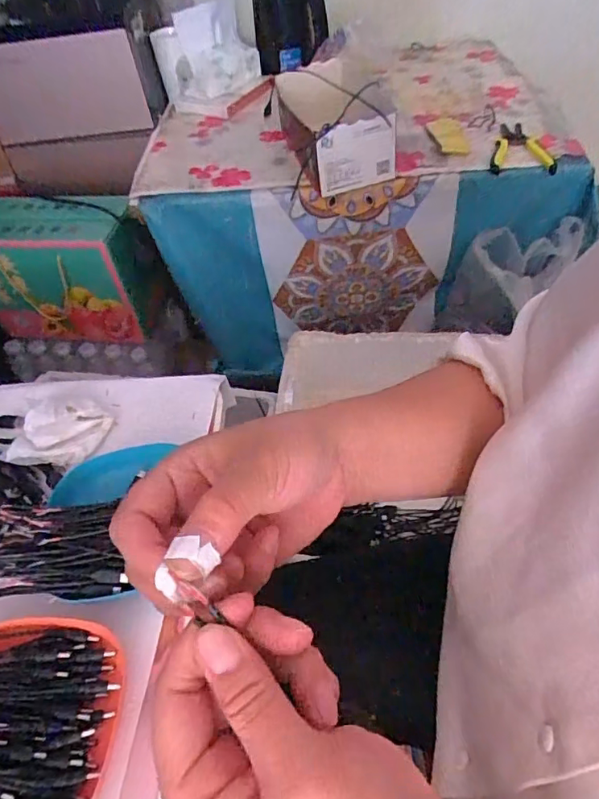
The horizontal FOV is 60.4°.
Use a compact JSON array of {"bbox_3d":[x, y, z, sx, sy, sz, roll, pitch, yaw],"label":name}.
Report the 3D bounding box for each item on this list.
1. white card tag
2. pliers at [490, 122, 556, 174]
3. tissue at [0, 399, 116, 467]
[{"bbox_3d":[0.082,-0.350,0.743,0.114,0.102,0.010,-14,58,3],"label":"white card tag"},{"bbox_3d":[0.351,-0.390,0.800,0.091,0.018,0.138,12,52,16],"label":"pliers"},{"bbox_3d":[-0.242,0.030,0.517,0.070,0.039,0.097,18,54,20],"label":"tissue"}]

